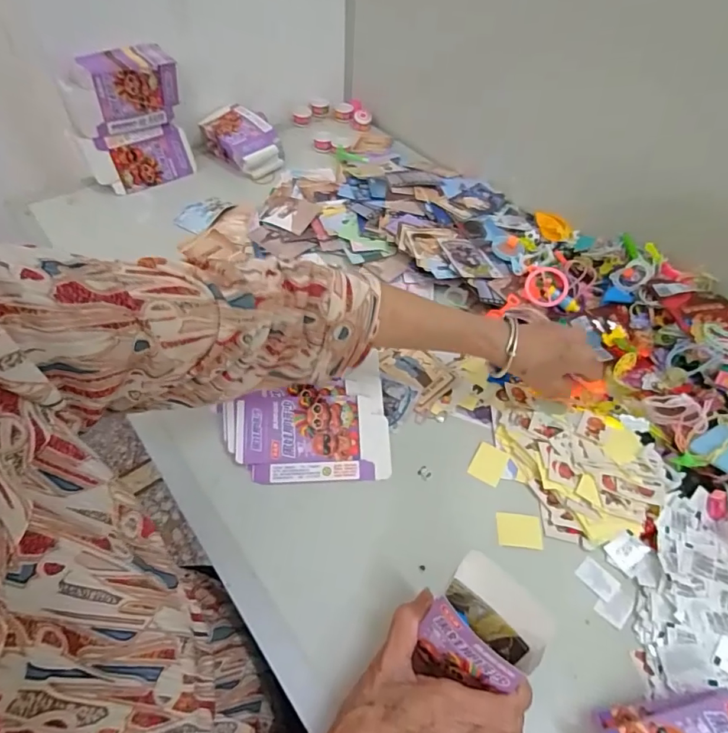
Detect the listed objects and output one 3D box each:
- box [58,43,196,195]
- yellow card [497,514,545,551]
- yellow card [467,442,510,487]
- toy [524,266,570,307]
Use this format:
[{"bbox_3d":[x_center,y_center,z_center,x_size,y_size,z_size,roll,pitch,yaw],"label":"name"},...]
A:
[{"bbox_3d":[-0.338,-0.353,0.688,0.152,0.168,0.052,-29,59,-24],"label":"box"},{"bbox_3d":[0.142,0.150,0.430,0.039,0.004,0.030,6,51,1],"label":"yellow card"},{"bbox_3d":[0.125,0.097,0.470,0.031,0.004,0.040,25,54,16],"label":"yellow card"},{"bbox_3d":[0.227,-0.098,0.586,0.052,0.012,0.052,-5,76,19],"label":"toy"}]

